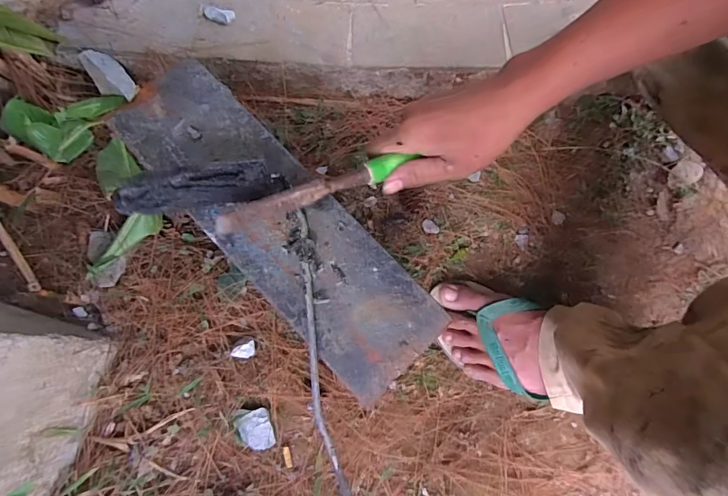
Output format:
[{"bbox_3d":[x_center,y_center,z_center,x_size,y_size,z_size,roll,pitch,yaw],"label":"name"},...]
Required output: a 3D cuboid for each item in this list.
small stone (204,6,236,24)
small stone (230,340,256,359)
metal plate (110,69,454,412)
[{"bbox_3d":[-0.189,-0.303,0.577,0.041,0.011,0.021,4,72,1],"label":"small stone"},{"bbox_3d":[-0.142,0.122,0.525,0.028,0.012,0.016,-31,76,-8],"label":"small stone"},{"bbox_3d":[-0.076,-0.028,0.377,0.104,0.008,0.329,-41,81,-11],"label":"metal plate"}]

